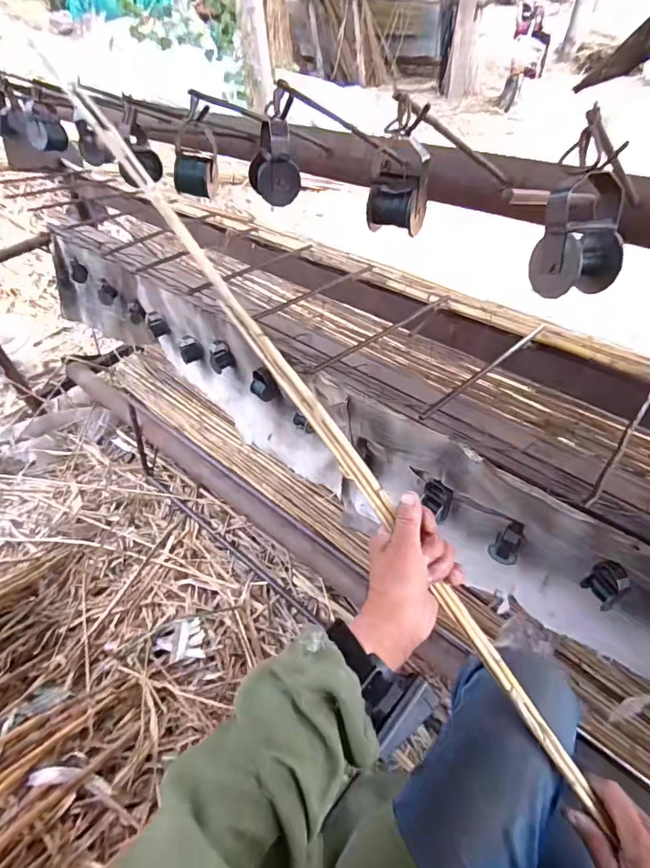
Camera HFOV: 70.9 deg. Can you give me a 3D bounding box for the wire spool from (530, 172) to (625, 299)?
[{"bbox_3d":[0.188,-0.141,0.331,0.059,0.069,0.046,-21,47,-14],"label":"wire spool"}]

